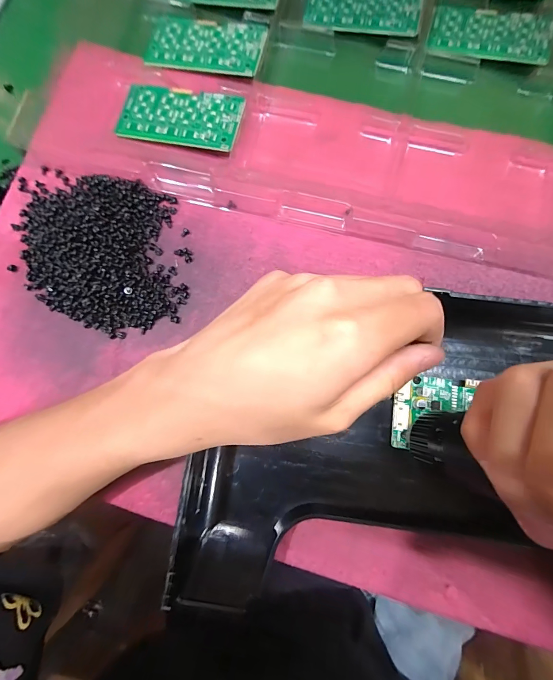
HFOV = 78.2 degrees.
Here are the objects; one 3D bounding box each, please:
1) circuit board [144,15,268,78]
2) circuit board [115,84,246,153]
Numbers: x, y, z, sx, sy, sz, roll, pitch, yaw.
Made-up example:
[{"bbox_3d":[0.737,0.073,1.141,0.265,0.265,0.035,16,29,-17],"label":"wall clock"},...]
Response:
[{"bbox_3d":[-0.058,-0.238,0.273,0.094,0.005,0.050,12,85,1],"label":"circuit board"},{"bbox_3d":[-0.074,-0.172,0.262,0.093,0.004,0.048,12,81,7],"label":"circuit board"}]

